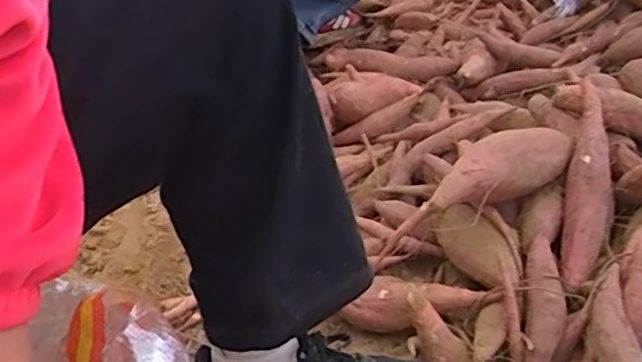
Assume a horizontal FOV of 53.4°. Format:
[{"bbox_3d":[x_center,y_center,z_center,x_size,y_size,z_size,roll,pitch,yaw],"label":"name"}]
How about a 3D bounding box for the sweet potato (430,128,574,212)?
[{"bbox_3d":[0.213,-0.010,0.746,0.194,0.083,0.058,-20,39,-17],"label":"sweet potato"}]

